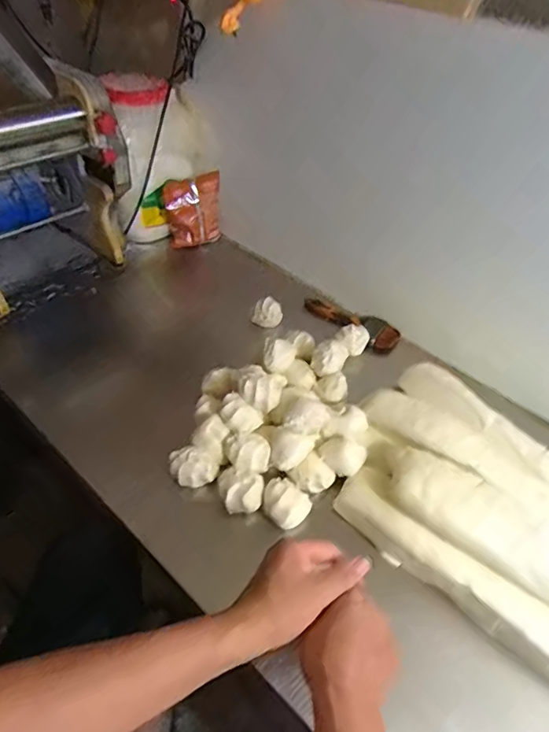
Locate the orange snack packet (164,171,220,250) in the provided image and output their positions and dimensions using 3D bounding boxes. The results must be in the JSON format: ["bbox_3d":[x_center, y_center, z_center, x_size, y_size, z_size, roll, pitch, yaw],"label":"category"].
[{"bbox_3d":[-0.182,-0.345,1.067,0.117,0.151,0.038,-13,49,-19],"label":"orange snack packet"}]

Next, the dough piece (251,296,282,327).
[{"bbox_3d":[-0.013,-0.103,0.917,0.057,0.048,0.051,10,45,3],"label":"dough piece"}]

